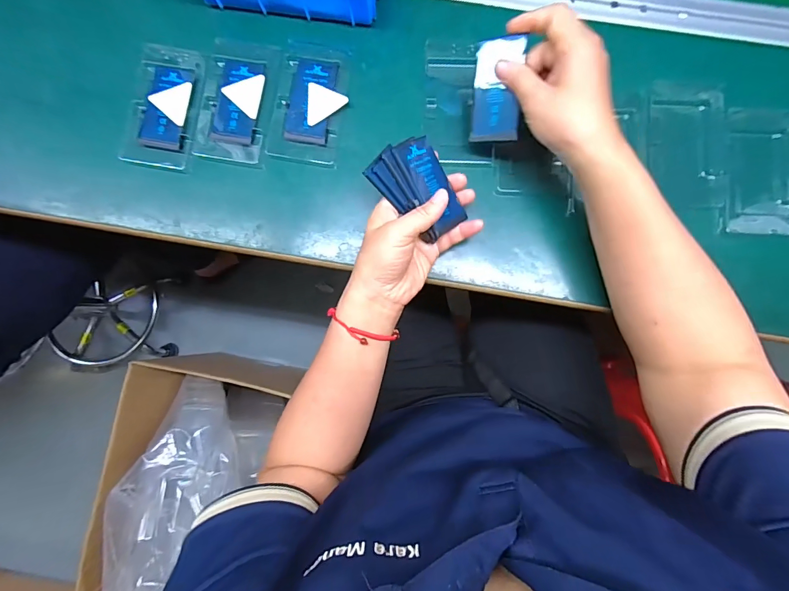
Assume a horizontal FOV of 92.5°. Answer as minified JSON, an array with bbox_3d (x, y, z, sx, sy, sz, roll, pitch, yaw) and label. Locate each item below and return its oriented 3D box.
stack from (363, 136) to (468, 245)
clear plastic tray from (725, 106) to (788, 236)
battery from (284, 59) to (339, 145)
[{"bbox_3d":[0.023,-0.094,0.339,0.068,0.011,0.087,-35,100,-18],"label":"stack"},{"bbox_3d":[0.369,-0.125,0.376,0.072,0.014,0.131,3,89,1],"label":"clear plastic tray"},{"bbox_3d":[-0.086,-0.202,0.390,0.043,0.004,0.086,8,89,1],"label":"battery"}]

